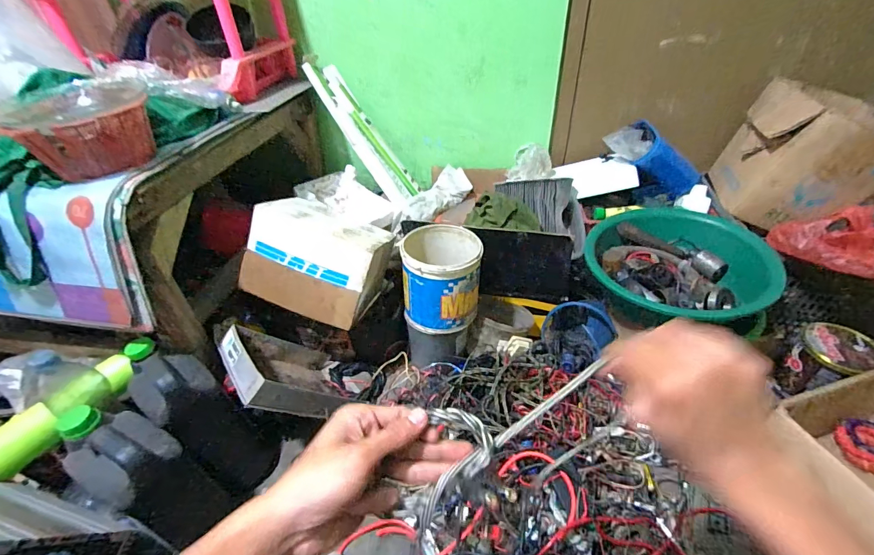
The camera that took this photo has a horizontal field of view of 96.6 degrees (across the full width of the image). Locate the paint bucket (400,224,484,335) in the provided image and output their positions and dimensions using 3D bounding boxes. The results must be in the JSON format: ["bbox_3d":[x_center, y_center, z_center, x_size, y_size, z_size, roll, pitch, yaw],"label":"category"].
[{"bbox_3d":[0.012,0.001,0.924,0.178,0.179,0.185,0,39,6],"label":"paint bucket"}]

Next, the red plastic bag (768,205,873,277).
[{"bbox_3d":[0.815,-0.075,0.767,0.189,0.077,0.224,-30,45,-28],"label":"red plastic bag"}]

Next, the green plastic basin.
[{"bbox_3d":[0.542,-0.015,0.911,0.356,0.168,0.356,-3,39,2],"label":"green plastic basin"}]

